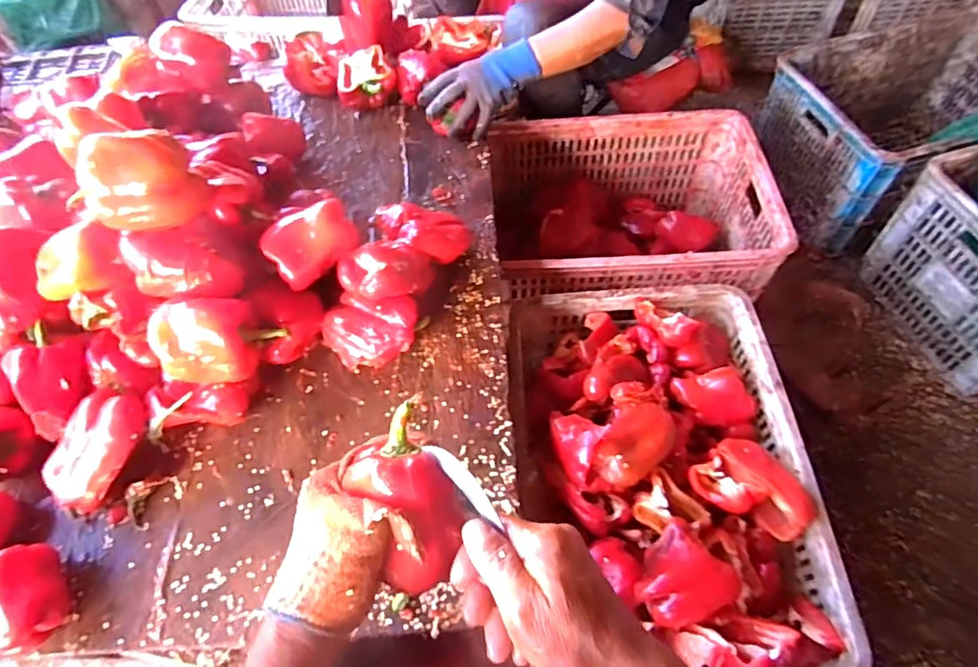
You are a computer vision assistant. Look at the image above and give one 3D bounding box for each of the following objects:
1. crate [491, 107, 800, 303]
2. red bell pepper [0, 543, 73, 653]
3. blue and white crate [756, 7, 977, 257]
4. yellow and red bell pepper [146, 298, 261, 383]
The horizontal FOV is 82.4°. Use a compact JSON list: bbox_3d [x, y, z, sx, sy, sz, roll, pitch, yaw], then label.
[{"bbox_3d":[0.243,-0.198,1.059,0.482,0.235,0.353,-4,58,1],"label":"crate"},{"bbox_3d":[-0.451,0.257,0.543,0.063,0.066,0.088,-25,60,-12],"label":"red bell pepper"},{"bbox_3d":[0.900,-0.433,1.217,0.522,0.280,0.376,-17,58,-8],"label":"blue and white crate"},{"bbox_3d":[-0.299,0.007,0.589,0.097,0.069,0.070,-8,58,-2],"label":"yellow and red bell pepper"}]

